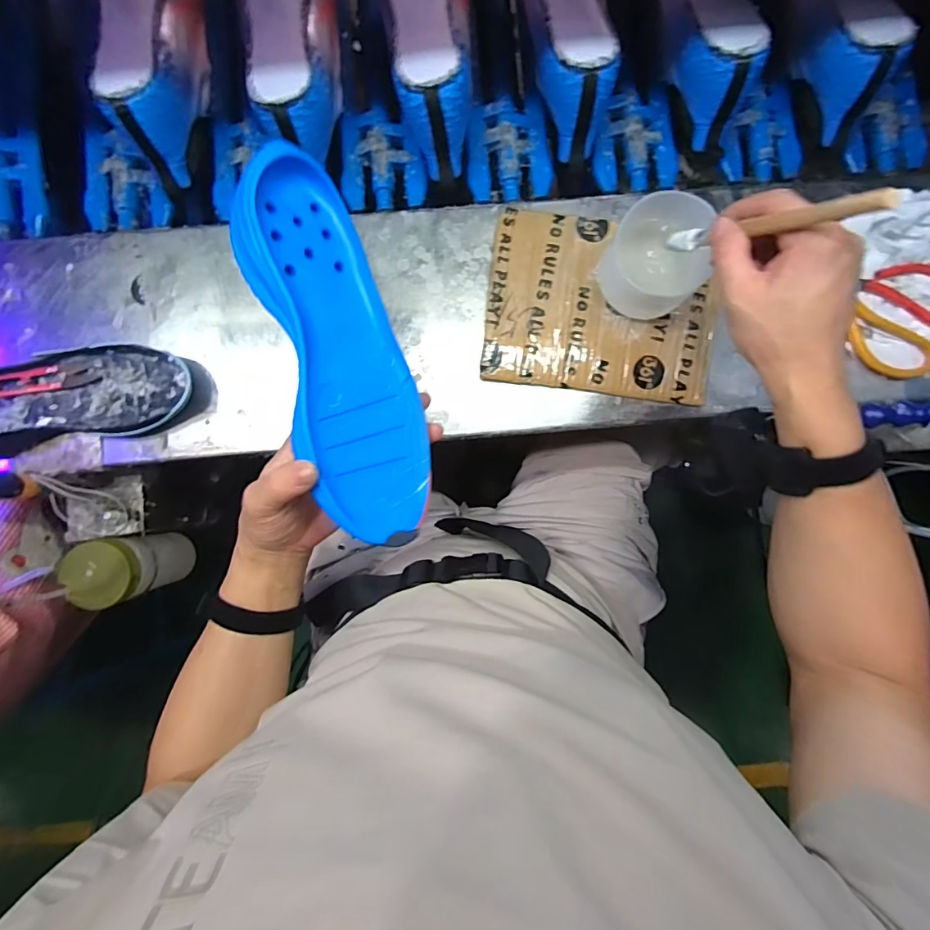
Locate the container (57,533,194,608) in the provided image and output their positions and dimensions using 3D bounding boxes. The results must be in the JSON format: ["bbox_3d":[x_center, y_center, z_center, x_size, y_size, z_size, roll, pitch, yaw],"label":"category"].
[{"bbox_3d":[-0.401,0.119,0.581,0.077,0.131,0.074,-11,91,2],"label":"container"}]

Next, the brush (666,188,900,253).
[{"bbox_3d":[0.194,-0.159,0.317,0.014,0.172,0.013,41,92,-23],"label":"brush"}]

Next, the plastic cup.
[{"bbox_3d":[0.187,-0.195,0.460,0.095,0.051,0.093,0,91,1],"label":"plastic cup"}]

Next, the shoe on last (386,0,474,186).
[{"bbox_3d":[-0.039,-0.432,0.485,0.089,0.104,0.258,-2,91,1],"label":"shoe on last"}]

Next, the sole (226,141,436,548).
[{"bbox_3d":[-0.091,-0.079,0.355,0.106,0.040,0.275,-21,96,-39],"label":"sole"}]

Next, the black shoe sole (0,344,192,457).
[{"bbox_3d":[-0.384,-0.067,0.460,0.230,0.058,0.088,-9,91,2],"label":"black shoe sole"}]

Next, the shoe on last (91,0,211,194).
[{"bbox_3d":[-0.320,-0.421,0.491,0.084,0.112,0.252,-1,91,1],"label":"shoe on last"}]

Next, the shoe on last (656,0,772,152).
[{"bbox_3d":[0.247,-0.459,0.489,0.080,0.100,0.244,-11,91,2],"label":"shoe on last"}]

